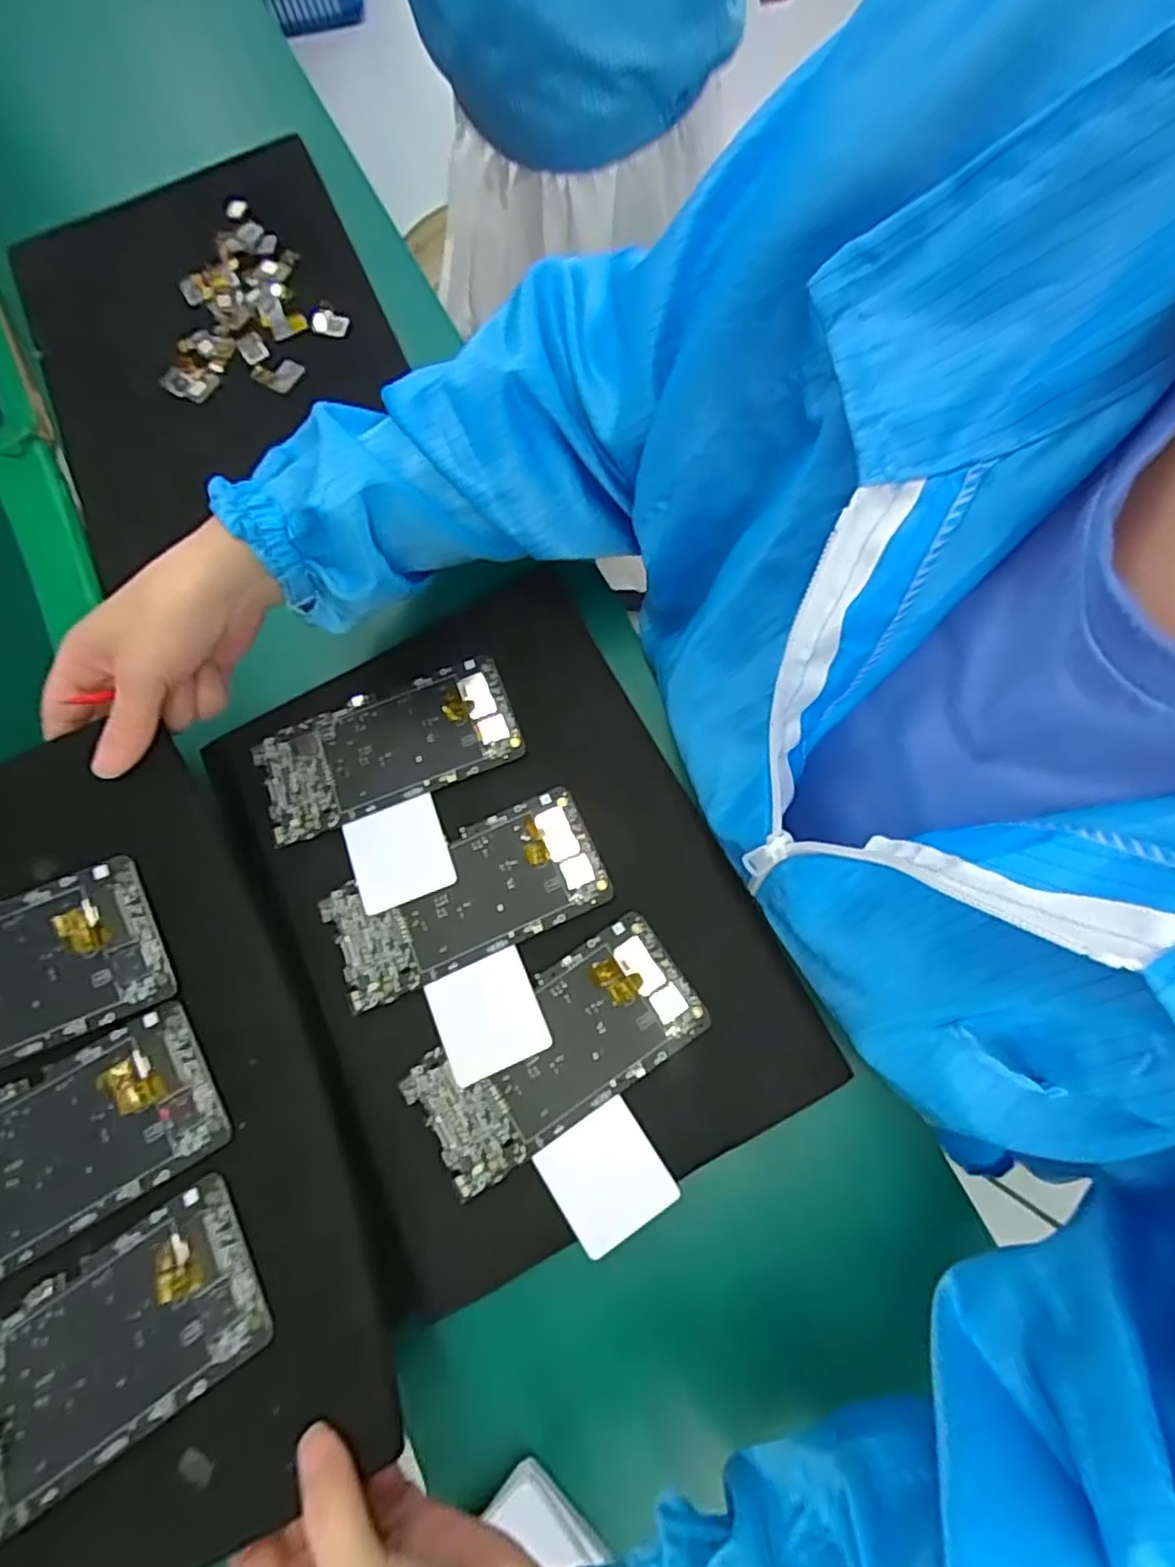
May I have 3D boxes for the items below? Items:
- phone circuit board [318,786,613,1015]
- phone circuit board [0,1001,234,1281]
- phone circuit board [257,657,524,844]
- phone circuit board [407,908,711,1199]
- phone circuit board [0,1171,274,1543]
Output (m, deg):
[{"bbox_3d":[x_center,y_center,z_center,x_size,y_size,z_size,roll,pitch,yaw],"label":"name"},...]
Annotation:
[{"bbox_3d":[-0.069,0.063,0.385,0.153,0.009,0.071,-24,75,-2],"label":"phone circuit board"},{"bbox_3d":[-0.248,0.171,0.311,0.154,0.004,0.073,-30,75,-4],"label":"phone circuit board"},{"bbox_3d":[-0.121,-0.023,0.411,0.155,0.008,0.072,-21,75,-1],"label":"phone circuit board"},{"bbox_3d":[-0.017,0.141,0.361,0.153,0.009,0.072,-34,75,-5],"label":"phone circuit board"},{"bbox_3d":[-0.211,0.243,0.283,0.152,0.013,0.071,-34,75,-5],"label":"phone circuit board"}]

